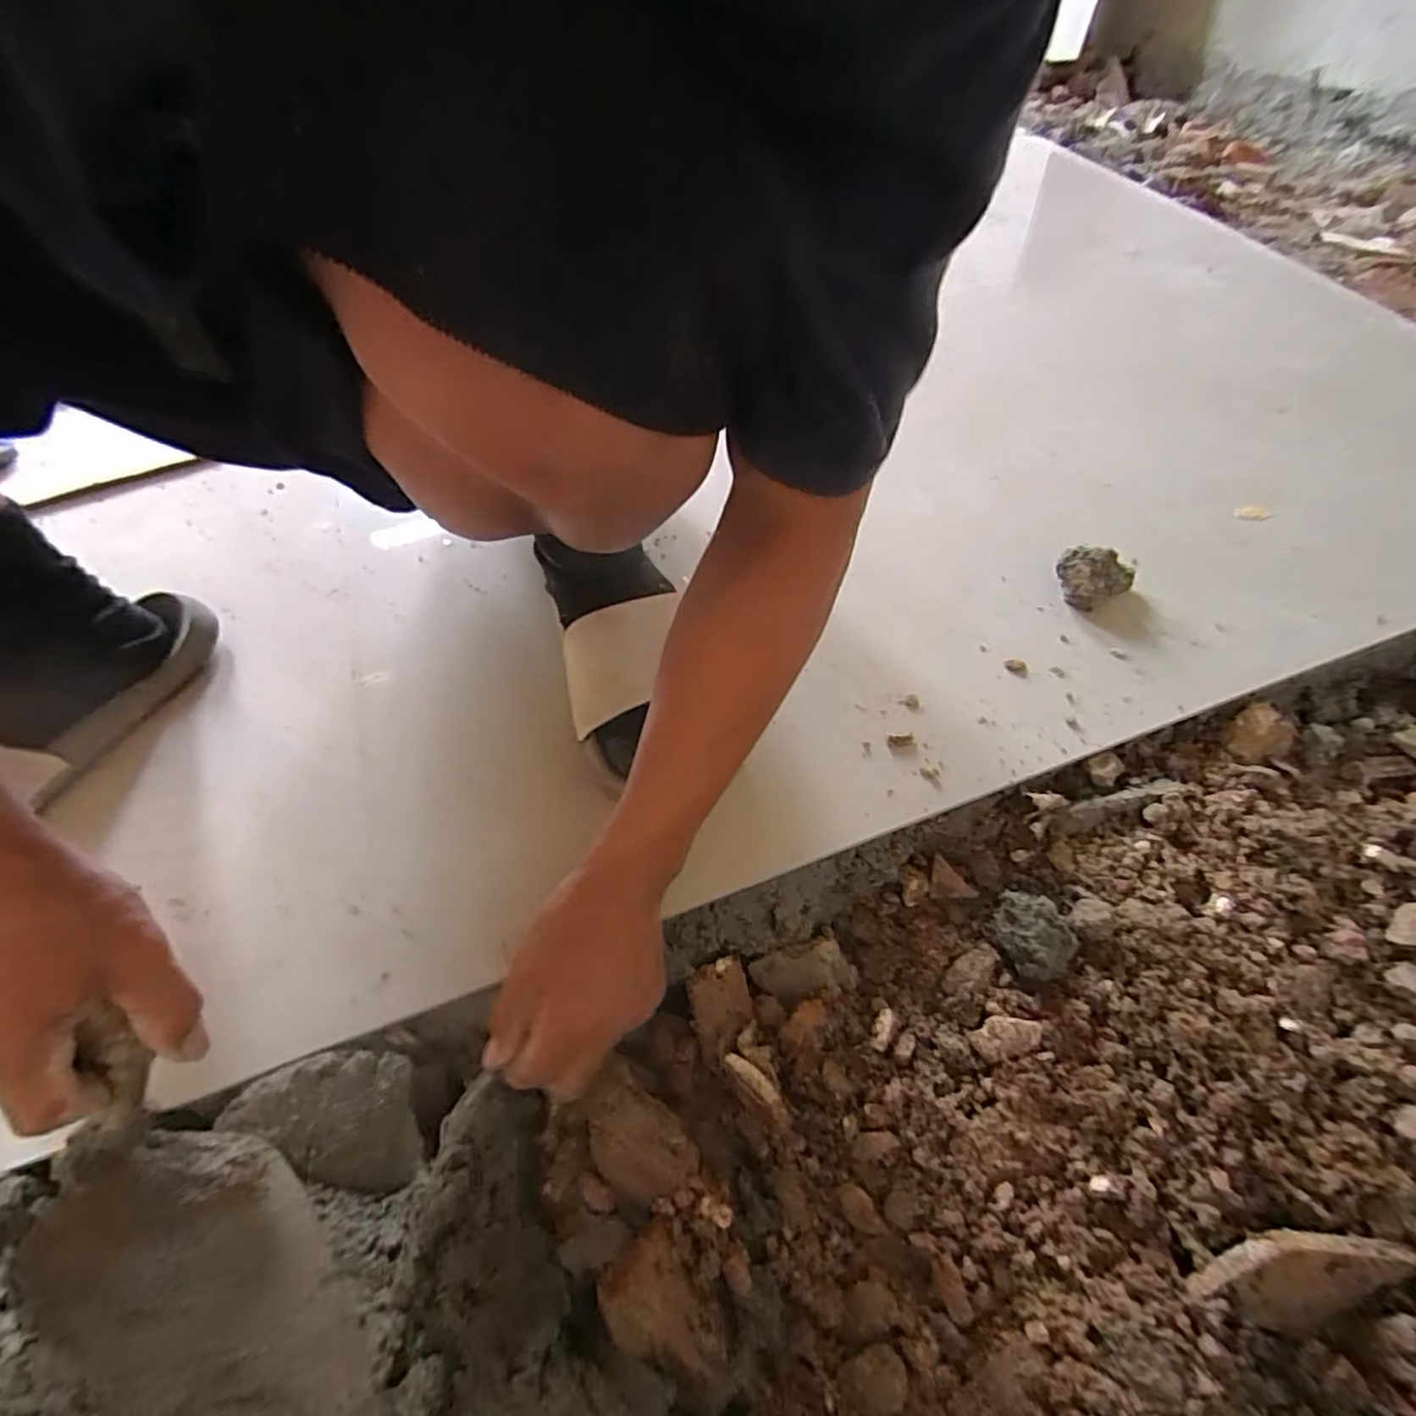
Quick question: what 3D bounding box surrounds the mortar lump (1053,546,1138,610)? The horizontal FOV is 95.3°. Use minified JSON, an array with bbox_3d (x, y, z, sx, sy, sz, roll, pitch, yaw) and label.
[{"bbox_3d":[0.312,-0.108,0.526,0.049,0.032,0.046,-1,57,1],"label":"mortar lump"}]

